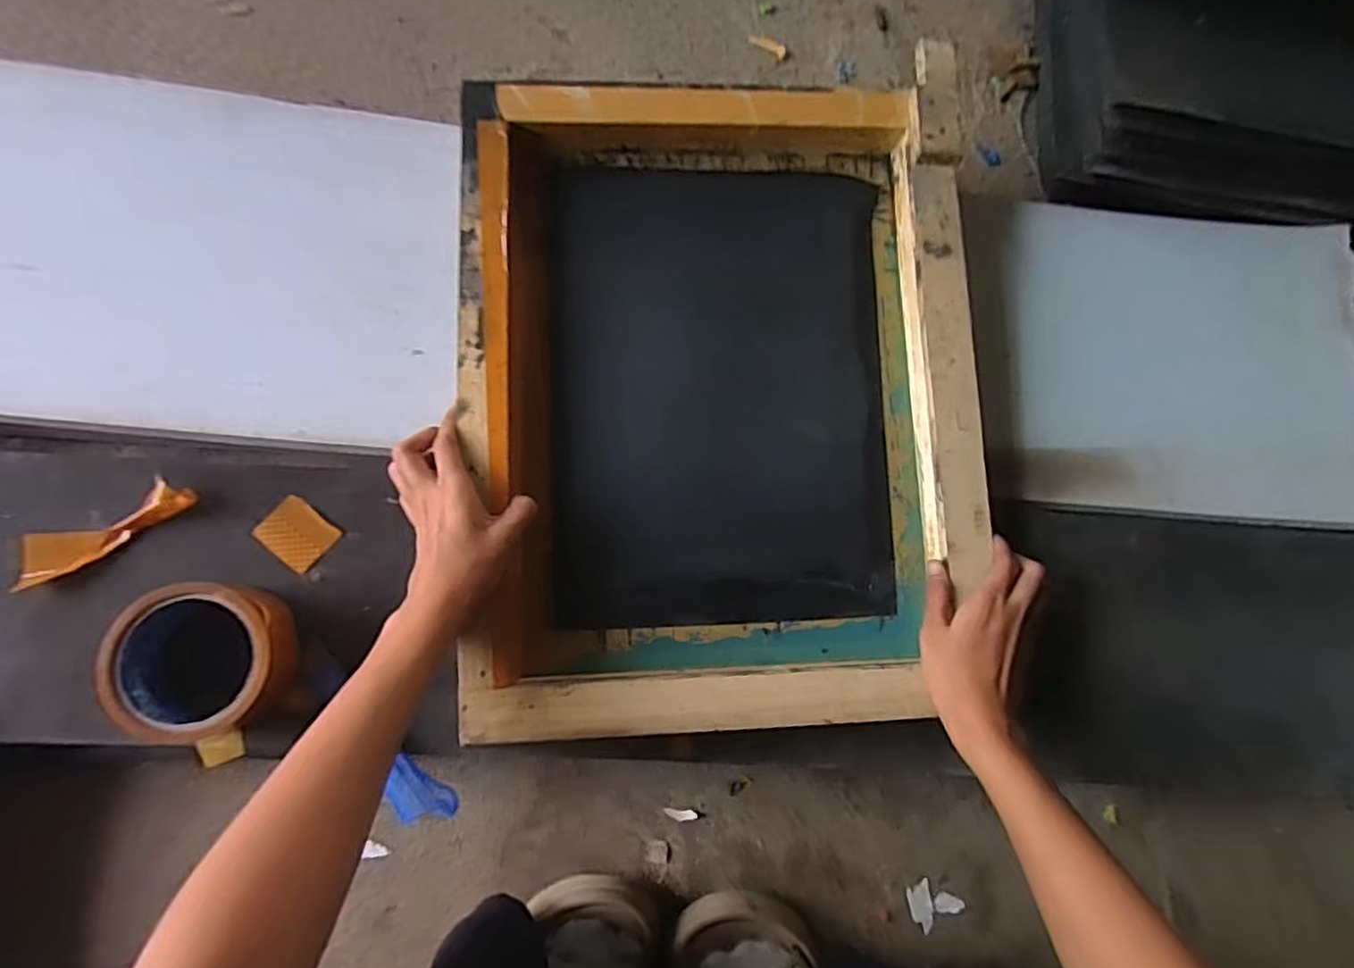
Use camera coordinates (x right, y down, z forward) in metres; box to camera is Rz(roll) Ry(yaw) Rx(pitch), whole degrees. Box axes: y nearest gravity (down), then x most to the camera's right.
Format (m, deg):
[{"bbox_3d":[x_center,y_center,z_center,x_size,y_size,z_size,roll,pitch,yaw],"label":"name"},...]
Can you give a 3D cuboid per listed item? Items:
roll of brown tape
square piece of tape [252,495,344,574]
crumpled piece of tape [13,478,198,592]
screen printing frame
[{"bbox_3d":[-0.300,0.111,0.426,0.090,0.051,0.093,1,82,-6],"label":"roll of brown tape"},{"bbox_3d":[-0.265,0.034,0.467,0.046,0.004,0.038,41,80,1],"label":"square piece of tape"},{"bbox_3d":[-0.382,0.031,0.447,0.113,0.020,0.030,-25,85,-9],"label":"crumpled piece of tape"},{"bbox_3d":[0.034,-0.066,0.495,0.361,0.052,0.460,0,82,-6],"label":"screen printing frame"}]

